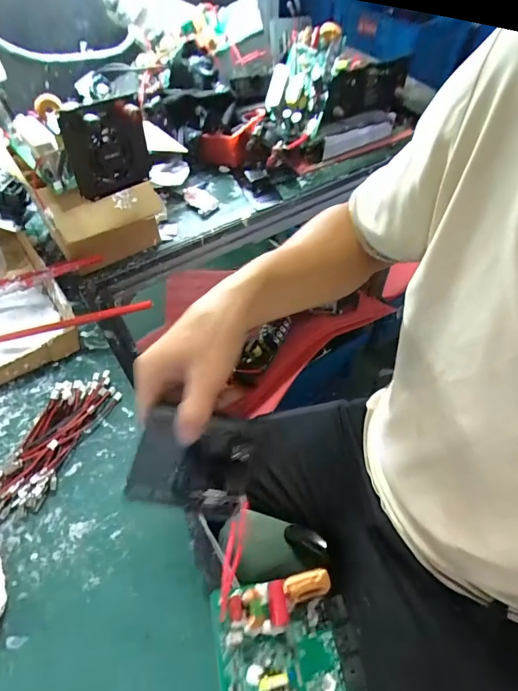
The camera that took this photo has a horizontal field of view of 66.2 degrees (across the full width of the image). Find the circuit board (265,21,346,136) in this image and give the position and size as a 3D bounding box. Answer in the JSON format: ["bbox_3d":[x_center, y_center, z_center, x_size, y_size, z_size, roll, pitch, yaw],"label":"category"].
[{"bbox_3d":[0.076,-0.467,0.692,0.104,0.176,0.038,13,11,-18],"label":"circuit board"}]

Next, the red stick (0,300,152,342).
[{"bbox_3d":[-0.236,-0.029,0.498,0.217,0.015,0.009,-12,51,8],"label":"red stick"}]

